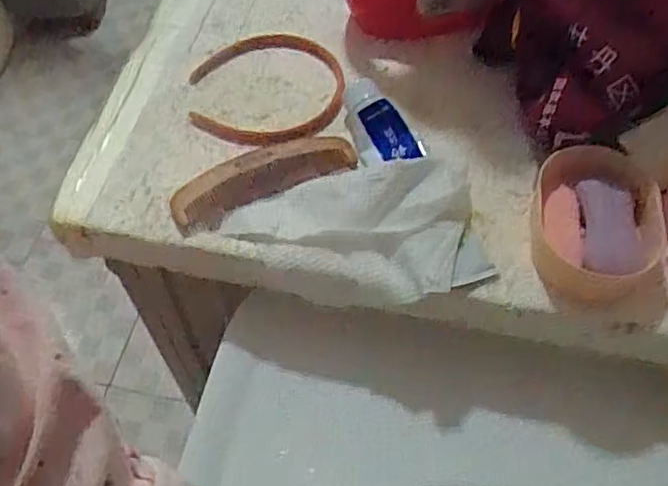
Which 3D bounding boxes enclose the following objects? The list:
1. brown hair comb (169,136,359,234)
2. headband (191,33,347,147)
[{"bbox_3d":[-0.057,-0.054,0.544,0.149,0.010,0.055,-21,60,-12],"label":"brown hair comb"},{"bbox_3d":[-0.060,-0.141,0.604,0.135,0.015,0.139,0,58,1],"label":"headband"}]

